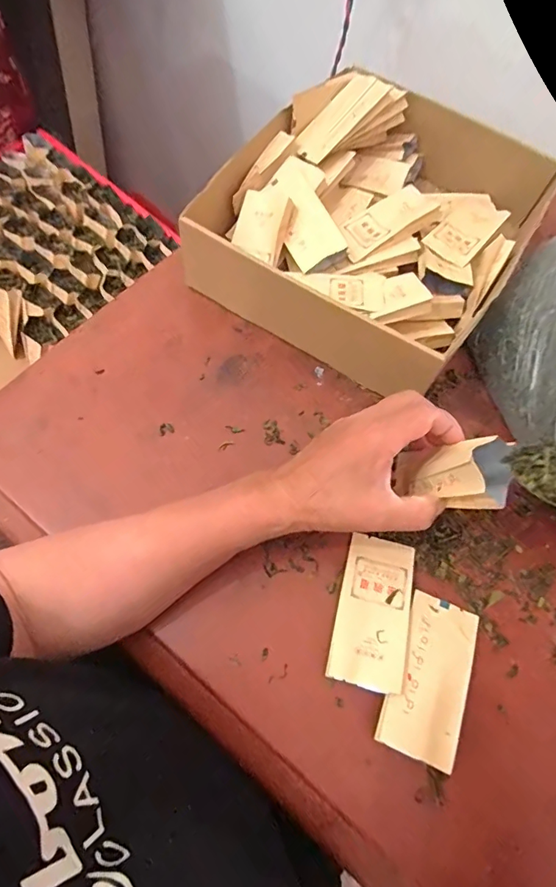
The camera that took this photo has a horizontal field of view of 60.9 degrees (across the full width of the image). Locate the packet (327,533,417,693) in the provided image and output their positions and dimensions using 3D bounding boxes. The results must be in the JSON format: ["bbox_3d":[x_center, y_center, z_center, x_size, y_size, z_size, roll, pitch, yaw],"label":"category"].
[{"bbox_3d":[0.073,0.125,0.358,0.051,0.018,0.108,15,69,4],"label":"packet"}]

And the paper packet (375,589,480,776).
[{"bbox_3d":[0.111,0.167,0.342,0.050,0.010,0.107,21,61,11],"label":"paper packet"}]

